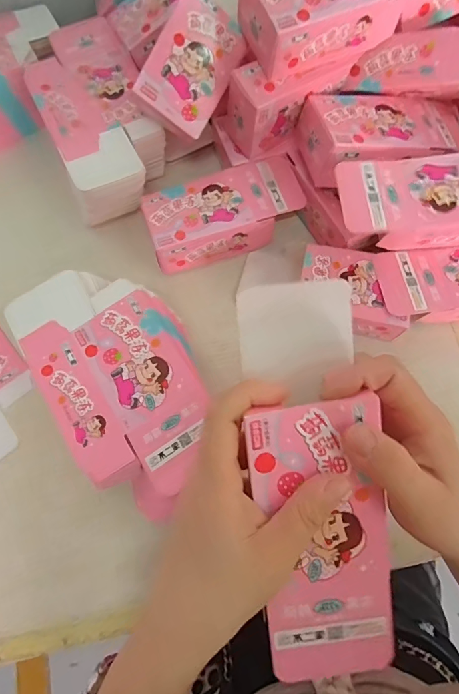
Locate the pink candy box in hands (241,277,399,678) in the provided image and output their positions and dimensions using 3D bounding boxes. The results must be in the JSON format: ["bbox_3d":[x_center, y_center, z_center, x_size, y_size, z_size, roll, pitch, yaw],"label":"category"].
[{"bbox_3d":[0.049,0.073,0.219,0.072,0.043,0.221,-8,86,-2],"label":"pink candy box in hands"}]

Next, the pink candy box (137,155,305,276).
[{"bbox_3d":[-0.005,-0.141,0.428,0.164,0.037,0.082,-18,73,-5],"label":"pink candy box"}]

